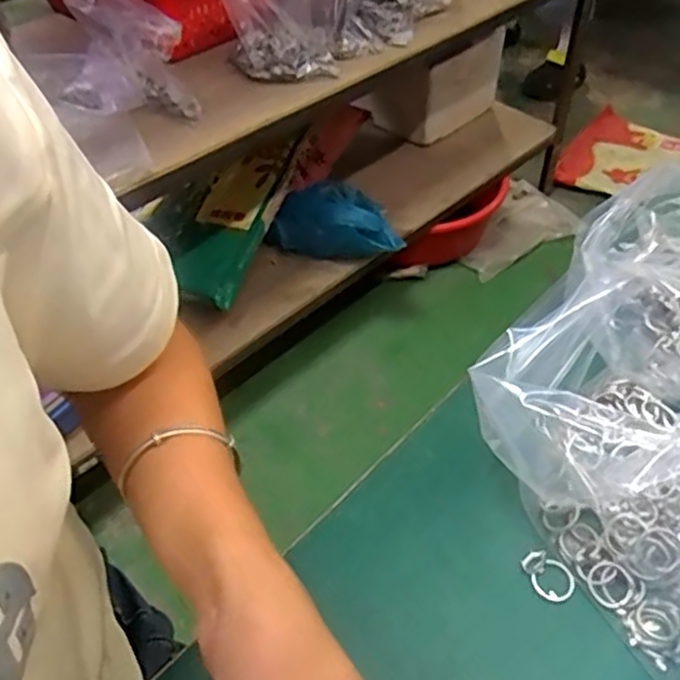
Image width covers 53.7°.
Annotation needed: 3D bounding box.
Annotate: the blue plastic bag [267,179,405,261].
[{"bbox_3d":[-0.001,-0.241,1.339,0.266,0.116,0.125,14,48,15],"label":"blue plastic bag"}]

